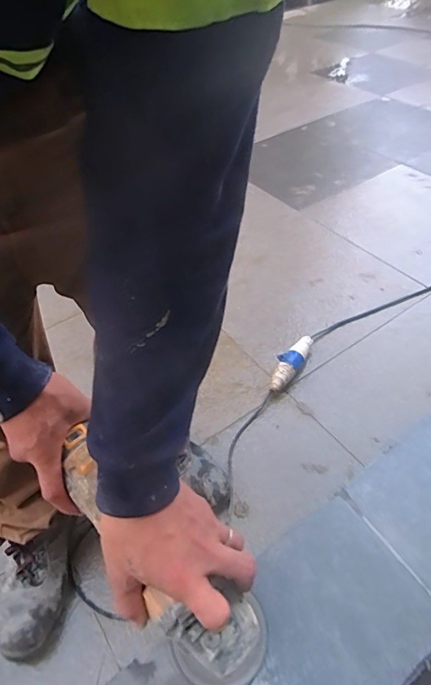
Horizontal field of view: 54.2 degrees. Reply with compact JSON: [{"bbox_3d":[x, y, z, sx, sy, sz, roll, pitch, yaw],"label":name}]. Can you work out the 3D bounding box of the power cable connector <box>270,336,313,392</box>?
[{"bbox_3d":[0.195,0.050,1.102,0.060,0.043,0.192,28,56,25],"label":"power cable connector"}]

